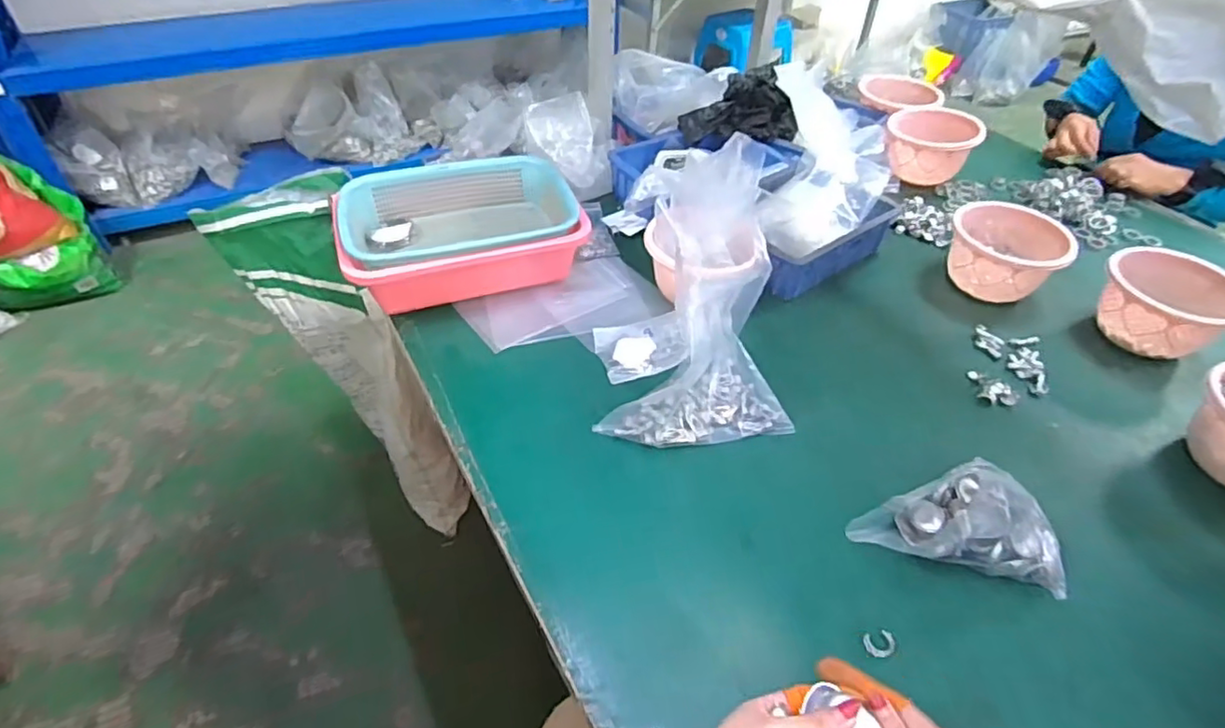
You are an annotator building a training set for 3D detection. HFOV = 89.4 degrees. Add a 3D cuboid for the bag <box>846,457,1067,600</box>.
[{"bbox_3d":[0.312,0.161,0.570,0.163,0.064,0.119,-9,46,-13],"label":"bag"}]

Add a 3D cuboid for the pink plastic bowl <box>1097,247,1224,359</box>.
[{"bbox_3d":[0.712,-0.071,0.806,0.144,0.101,0.145,2,44,-2],"label":"pink plastic bowl"}]

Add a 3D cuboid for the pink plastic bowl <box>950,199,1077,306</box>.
[{"bbox_3d":[0.552,-0.160,0.872,0.144,0.098,0.173,30,50,25],"label":"pink plastic bowl"}]

